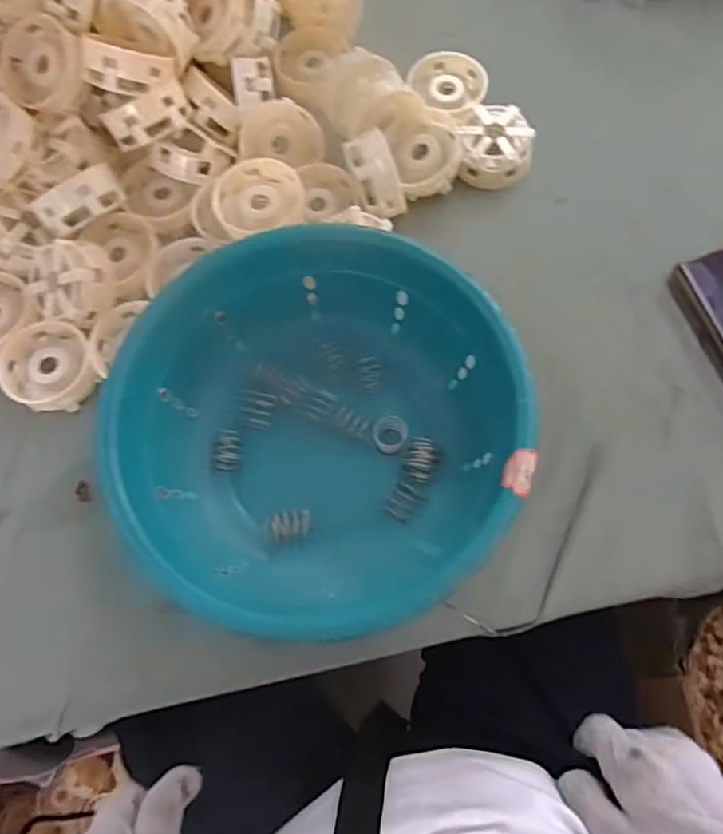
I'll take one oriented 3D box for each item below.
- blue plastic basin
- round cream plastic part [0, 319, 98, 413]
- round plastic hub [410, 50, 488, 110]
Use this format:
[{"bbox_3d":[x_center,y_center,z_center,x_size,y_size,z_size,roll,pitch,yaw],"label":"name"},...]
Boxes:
[{"bbox_3d":[-0.026,0.007,0.427,0.255,0.090,0.258,-1,71,2],"label":"blue plastic basin"},{"bbox_3d":[-0.234,-0.036,0.474,0.073,0.027,0.066,42,78,14],"label":"round cream plastic part"},{"bbox_3d":[0.079,-0.295,0.549,0.059,0.018,0.060,-29,73,-7],"label":"round plastic hub"}]

